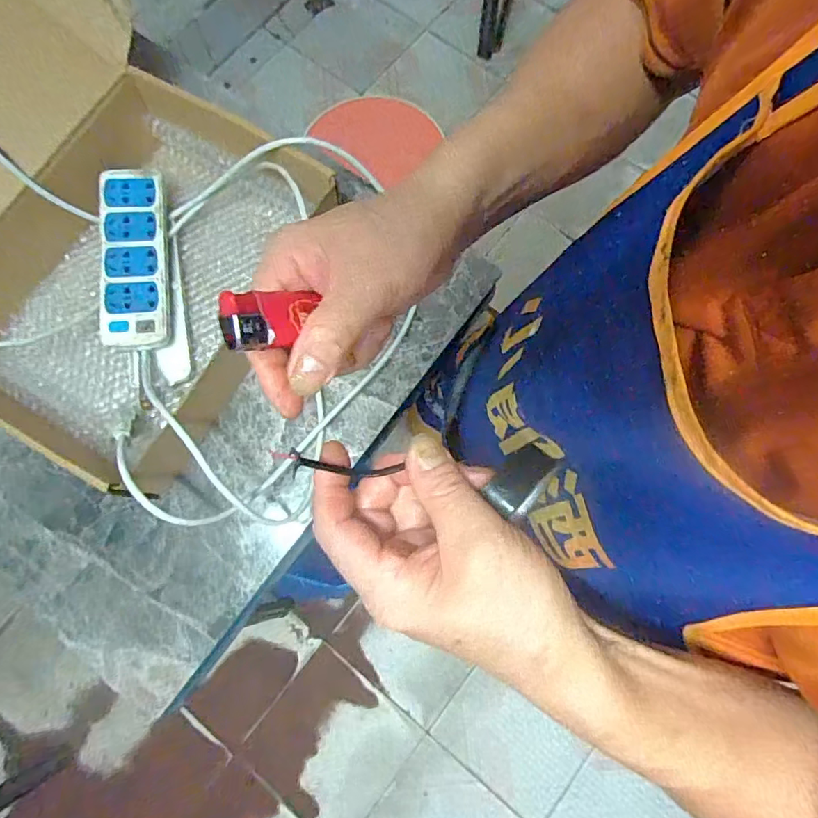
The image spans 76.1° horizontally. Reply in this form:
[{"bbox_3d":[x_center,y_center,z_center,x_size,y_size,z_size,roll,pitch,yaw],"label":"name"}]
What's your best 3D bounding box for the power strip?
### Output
[{"bbox_3d":[-0.300,-0.165,0.573,0.072,0.043,0.194,-7,76,-1],"label":"power strip"}]

